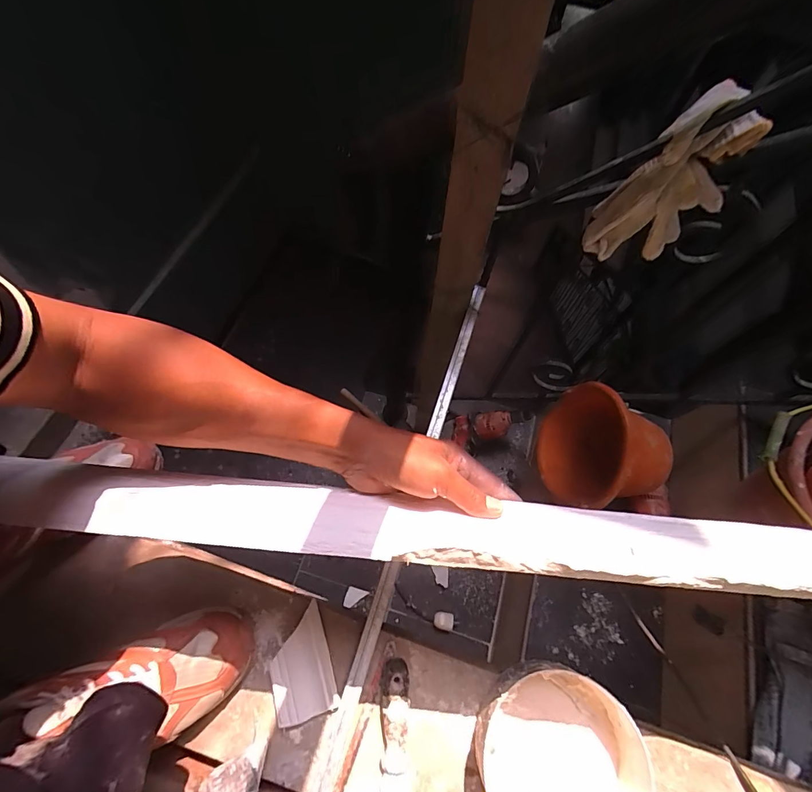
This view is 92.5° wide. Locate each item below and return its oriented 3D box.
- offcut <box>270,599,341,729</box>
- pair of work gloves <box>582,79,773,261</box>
[{"bbox_3d":[-0.129,0.329,0.475,0.070,0.015,0.113,-18,69,-10],"label":"offcut"},{"bbox_3d":[0.270,-0.219,0.400,0.135,0.132,0.087,-34,73,-15],"label":"pair of work gloves"}]

